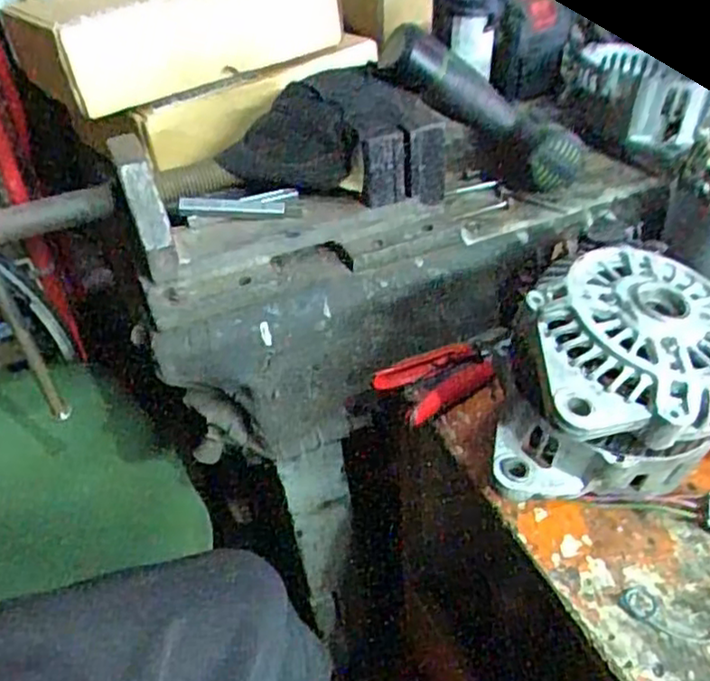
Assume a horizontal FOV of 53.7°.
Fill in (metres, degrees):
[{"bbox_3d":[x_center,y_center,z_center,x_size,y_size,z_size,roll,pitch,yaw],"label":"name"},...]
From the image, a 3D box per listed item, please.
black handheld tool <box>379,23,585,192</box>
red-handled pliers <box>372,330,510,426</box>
[{"bbox_3d":[0.109,-0.195,0.587,0.190,0.048,0.067,30,40,-15],"label":"black handheld tool"},{"bbox_3d":[0.074,0.022,0.552,0.122,0.019,0.052,-28,46,-24],"label":"red-handled pliers"}]

